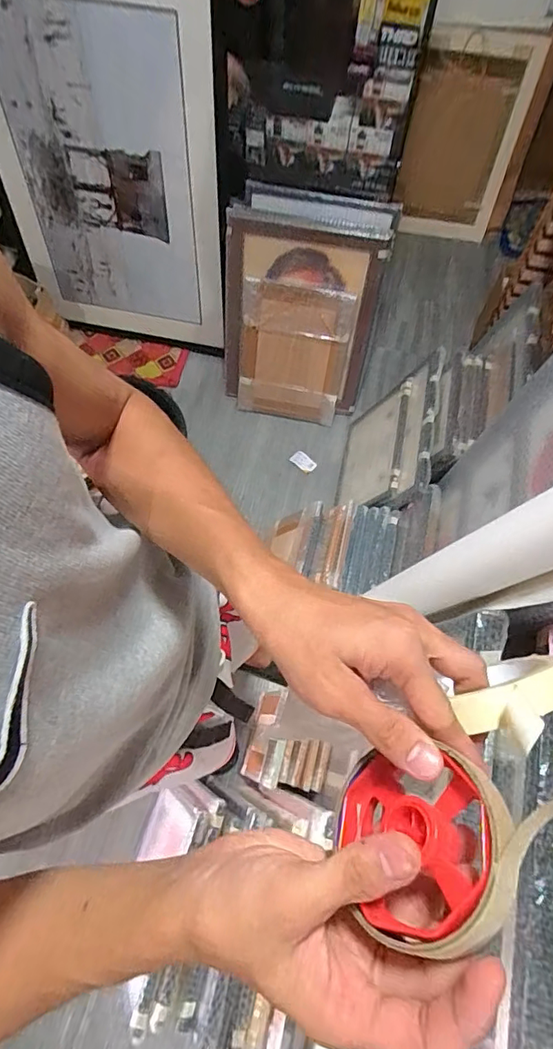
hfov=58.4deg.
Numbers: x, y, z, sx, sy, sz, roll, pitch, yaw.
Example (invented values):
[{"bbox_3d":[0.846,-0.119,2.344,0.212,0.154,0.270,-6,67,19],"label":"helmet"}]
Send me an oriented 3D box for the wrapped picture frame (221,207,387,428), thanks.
[{"bbox_3d":[0.053,-0.590,1.511,0.454,0.554,0.082,14,44,4],"label":"wrapped picture frame"}]

